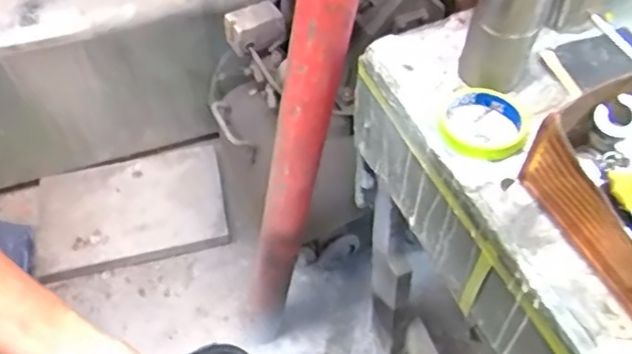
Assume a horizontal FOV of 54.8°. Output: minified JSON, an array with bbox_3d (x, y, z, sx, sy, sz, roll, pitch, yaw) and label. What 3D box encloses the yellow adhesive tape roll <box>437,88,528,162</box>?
[{"bbox_3d":[0.176,-0.056,0.643,0.092,0.022,0.090,0,52,0],"label":"yellow adhesive tape roll"}]

